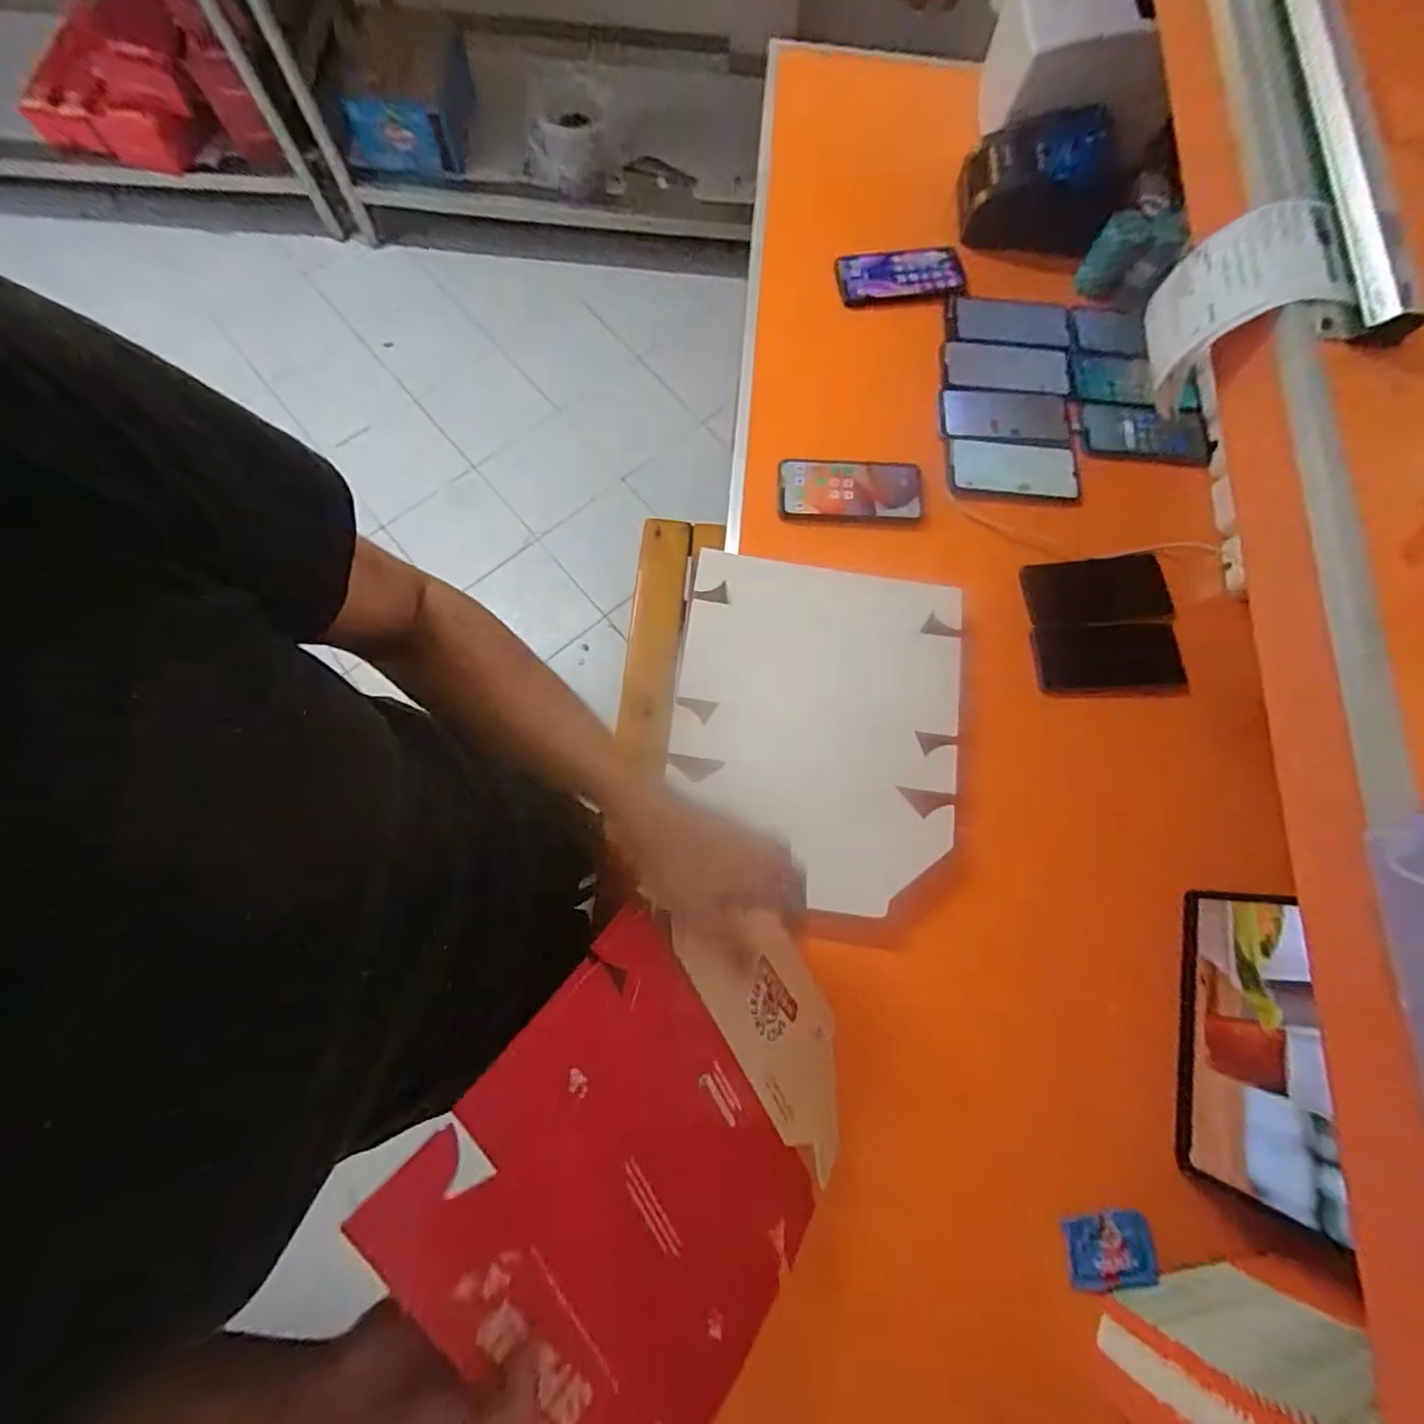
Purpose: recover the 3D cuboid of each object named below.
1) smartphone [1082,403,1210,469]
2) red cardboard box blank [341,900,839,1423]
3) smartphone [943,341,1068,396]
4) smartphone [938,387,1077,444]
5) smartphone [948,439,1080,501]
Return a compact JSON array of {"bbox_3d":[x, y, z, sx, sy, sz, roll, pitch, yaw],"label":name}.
[{"bbox_3d":[0.548,-0.352,0.777,0.159,0.010,0.080,10,74,1],"label":"smartphone"},{"bbox_3d":[-0.012,0.287,0.434,0.343,0.020,0.284,-38,105,-47],"label":"red cardboard box blank"},{"bbox_3d":[0.378,-0.449,0.790,0.152,0.014,0.074,7,74,0],"label":"smartphone"},{"bbox_3d":[0.373,-0.373,0.774,0.159,0.016,0.081,3,74,-1],"label":"smartphone"},{"bbox_3d":[0.371,-0.297,0.750,0.160,0.010,0.069,6,74,0],"label":"smartphone"}]

